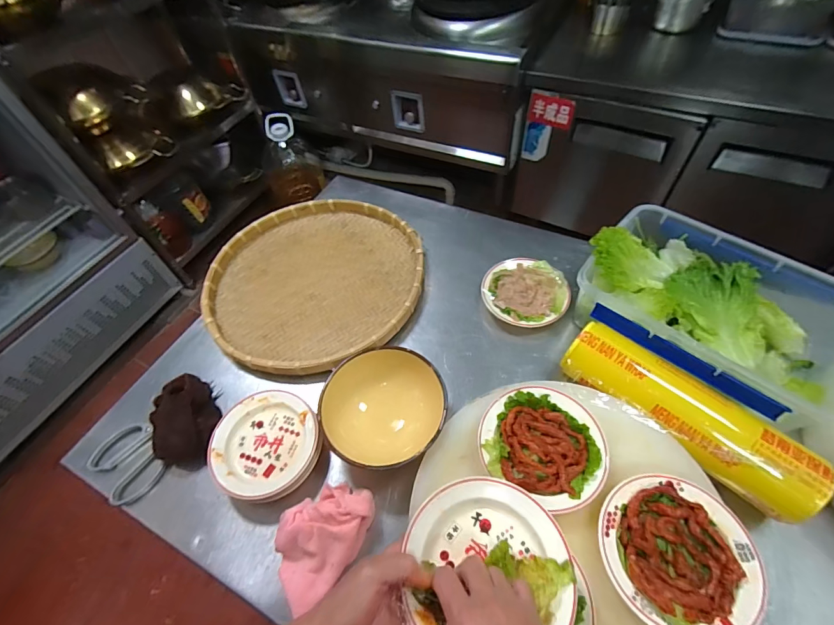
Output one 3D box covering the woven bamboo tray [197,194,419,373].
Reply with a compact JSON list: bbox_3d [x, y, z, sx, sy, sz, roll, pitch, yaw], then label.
[{"bbox_3d":[-0.202,-0.071,0.807,0.422,0.059,0.419,-24,56,-12],"label":"woven bamboo tray"}]

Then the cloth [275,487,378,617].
[{"bbox_3d":[-0.126,0.295,0.523,0.155,0.049,0.106,-38,60,-21],"label":"cloth"}]

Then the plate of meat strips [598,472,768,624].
[{"bbox_3d":[0.288,0.268,0.441,0.157,0.032,0.155,-2,54,3],"label":"plate of meat strips"}]

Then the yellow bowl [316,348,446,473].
[{"bbox_3d":[-0.048,0.150,0.607,0.182,0.095,0.165,-1,54,4],"label":"yellow bowl"}]

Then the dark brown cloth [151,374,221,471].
[{"bbox_3d":[-0.372,0.162,0.638,0.096,0.063,0.180,-22,56,-11],"label":"dark brown cloth"}]

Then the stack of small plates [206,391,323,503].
[{"bbox_3d":[-0.229,0.202,0.604,0.159,0.050,0.154,27,61,22],"label":"stack of small plates"}]

